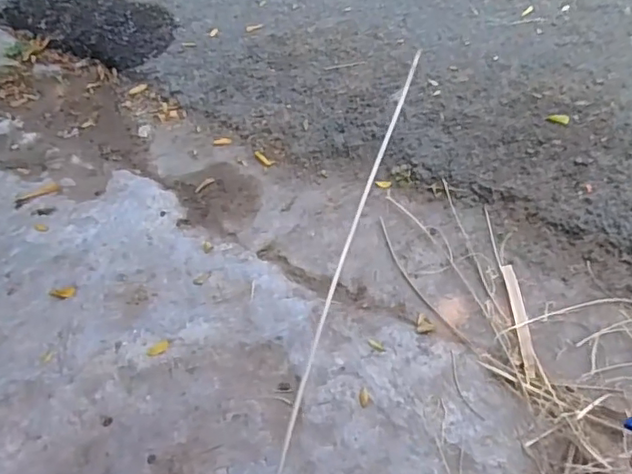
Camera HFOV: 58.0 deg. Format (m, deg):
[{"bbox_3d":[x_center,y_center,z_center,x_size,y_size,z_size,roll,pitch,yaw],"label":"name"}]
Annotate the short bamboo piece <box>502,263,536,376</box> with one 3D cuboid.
[{"bbox_3d":[0.408,0.158,1.143,0.026,0.011,0.260,0,46,4],"label":"short bamboo piece"}]

